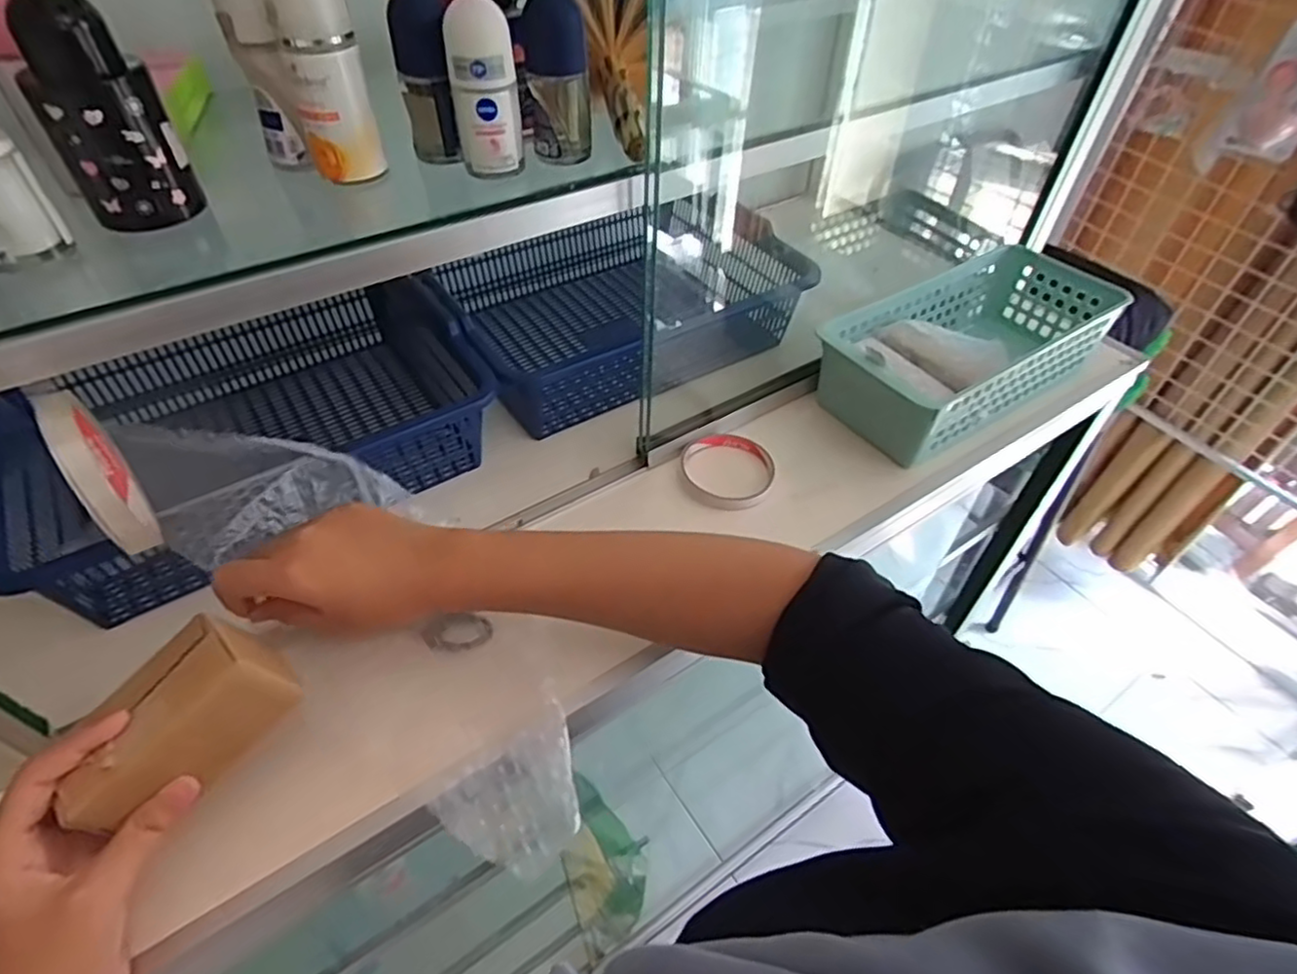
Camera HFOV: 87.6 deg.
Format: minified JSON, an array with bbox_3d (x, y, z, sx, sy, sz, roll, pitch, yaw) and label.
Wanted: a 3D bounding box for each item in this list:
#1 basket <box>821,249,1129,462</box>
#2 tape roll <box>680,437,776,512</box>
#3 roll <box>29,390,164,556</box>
[{"bbox_3d":[0.308,-0.141,0.662,0.315,0.078,0.139,-26,54,-24],"label":"basket"},{"bbox_3d":[0.068,-0.015,0.589,0.082,0.011,0.082,2,48,-2],"label":"tape roll"},{"bbox_3d":[-0.281,-0.010,0.345,0.013,0.085,0.090,-29,56,-26],"label":"roll"}]

